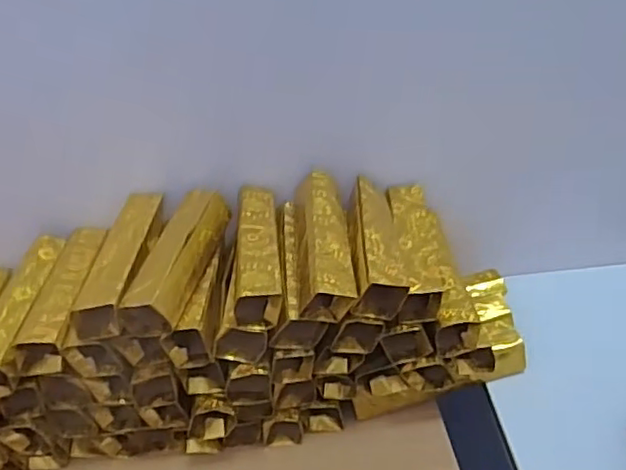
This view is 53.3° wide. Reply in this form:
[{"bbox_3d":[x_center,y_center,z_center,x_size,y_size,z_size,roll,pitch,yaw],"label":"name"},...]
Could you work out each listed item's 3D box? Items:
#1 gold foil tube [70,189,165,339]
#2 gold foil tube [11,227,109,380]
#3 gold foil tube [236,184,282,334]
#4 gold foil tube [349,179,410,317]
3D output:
[{"bbox_3d":[-0.129,0.015,0.434,0.033,0.024,0.129,-2,35,6],"label":"gold foil tube"},{"bbox_3d":[-0.174,0.043,0.447,0.031,0.034,0.124,-5,34,3],"label":"gold foil tube"},{"bbox_3d":[-0.039,0.010,0.444,0.030,0.029,0.139,-7,34,-1],"label":"gold foil tube"},{"bbox_3d":[0.045,0.005,0.446,0.034,0.031,0.125,-3,35,5],"label":"gold foil tube"}]

